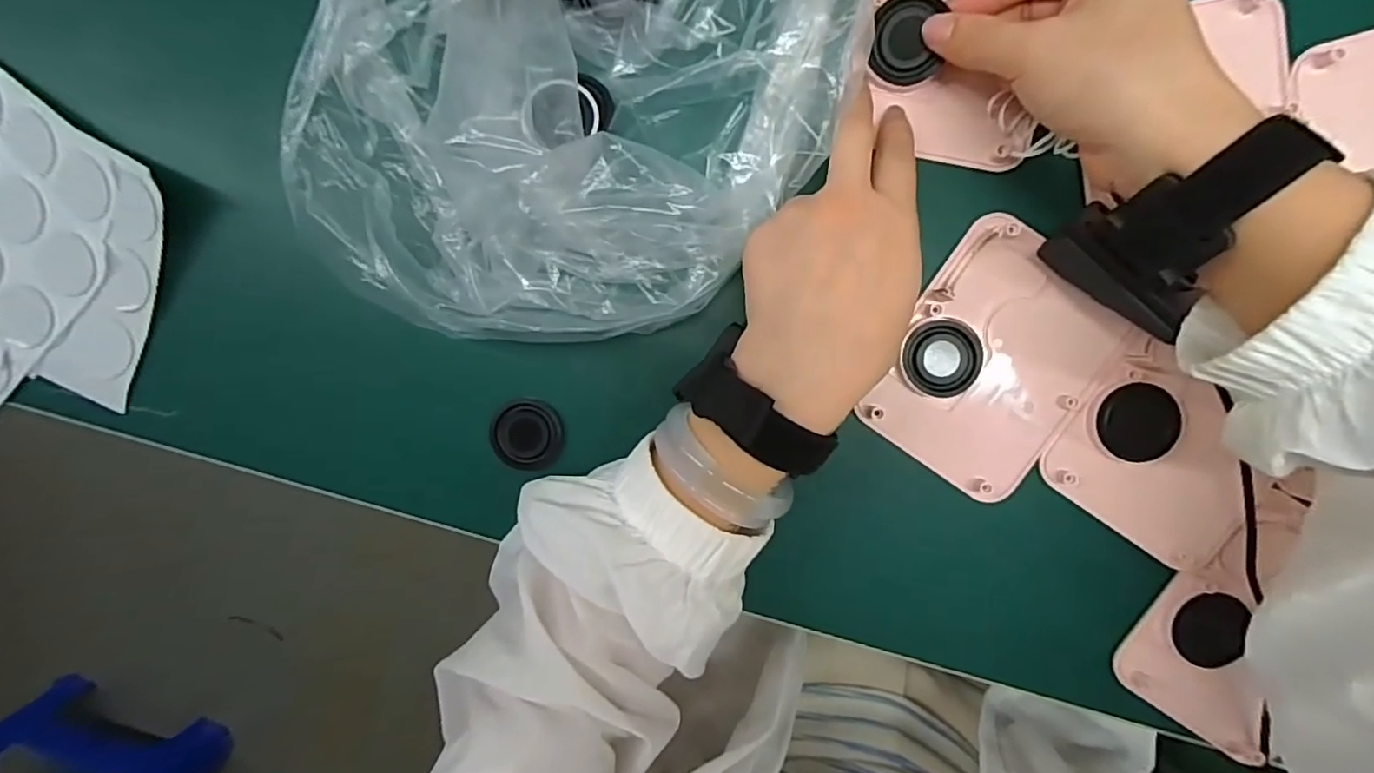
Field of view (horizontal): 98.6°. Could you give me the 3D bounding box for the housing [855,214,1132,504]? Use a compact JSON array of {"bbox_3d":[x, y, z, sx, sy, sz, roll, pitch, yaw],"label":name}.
[{"bbox_3d":[0.156,-0.011,0.303,0.094,0.011,0.120,33,96,0],"label":"housing"}]

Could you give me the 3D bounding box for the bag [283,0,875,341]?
[{"bbox_3d":[-0.045,-0.142,0.257,0.234,0.095,0.259,18,96,2],"label":"bag"}]

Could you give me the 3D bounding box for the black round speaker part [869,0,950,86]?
[{"bbox_3d":[0.105,-0.166,0.283,0.030,0.012,0.038,8,110,5],"label":"black round speaker part"}]

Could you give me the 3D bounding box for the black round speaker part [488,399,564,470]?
[{"bbox_3d":[-0.087,0.026,0.322,0.036,0.012,0.039,0,95,4],"label":"black round speaker part"}]

